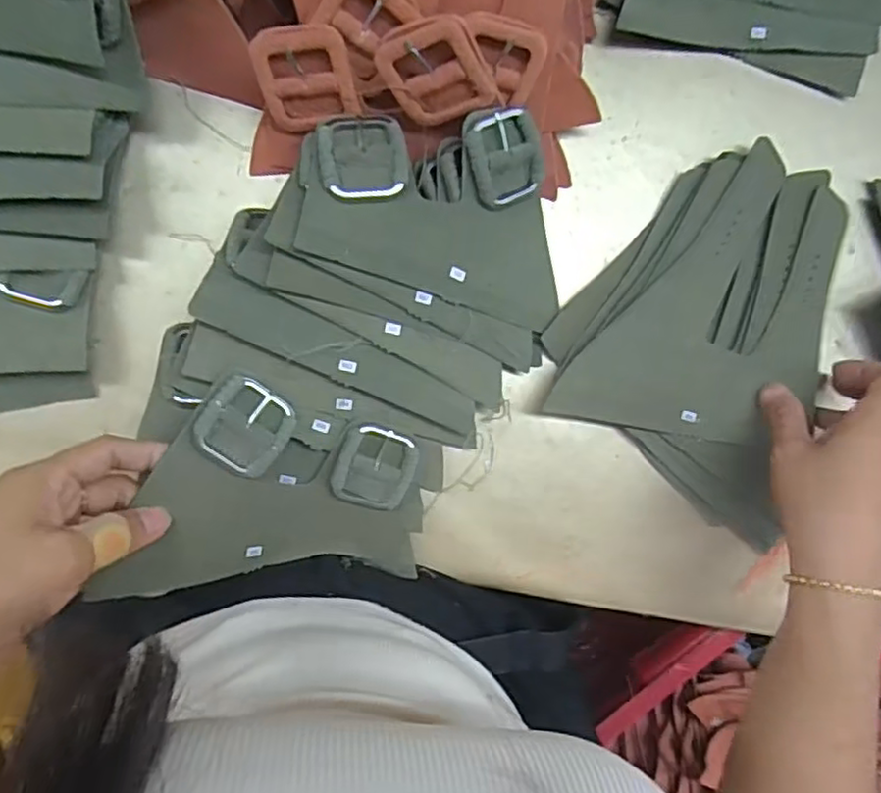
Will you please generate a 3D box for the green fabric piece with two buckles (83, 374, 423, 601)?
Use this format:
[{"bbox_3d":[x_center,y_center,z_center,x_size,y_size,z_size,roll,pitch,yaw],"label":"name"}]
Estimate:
[{"bbox_3d":[-0.081,0.059,0.363,0.149,0.028,0.113,18,95,-24],"label":"green fabric piece with two buckles"}]

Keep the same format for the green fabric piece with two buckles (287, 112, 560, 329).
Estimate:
[{"bbox_3d":[0.005,-0.104,0.360,0.151,0.044,0.101,15,94,-7],"label":"green fabric piece with two buckles"}]

